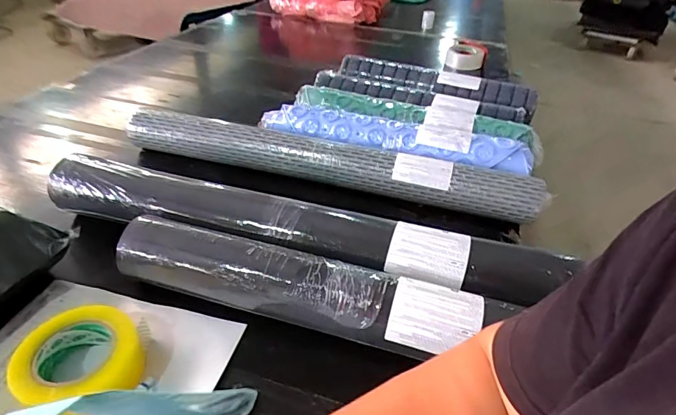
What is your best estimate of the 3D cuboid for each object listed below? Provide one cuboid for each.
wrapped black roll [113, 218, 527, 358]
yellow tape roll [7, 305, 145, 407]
[{"bbox_3d":[-0.053,0.102,0.548,0.480,0.090,0.088,12,39,11],"label":"wrapped black roll"},{"bbox_3d":[-0.287,0.170,0.471,0.122,0.051,0.118,-23,45,-30],"label":"yellow tape roll"}]

